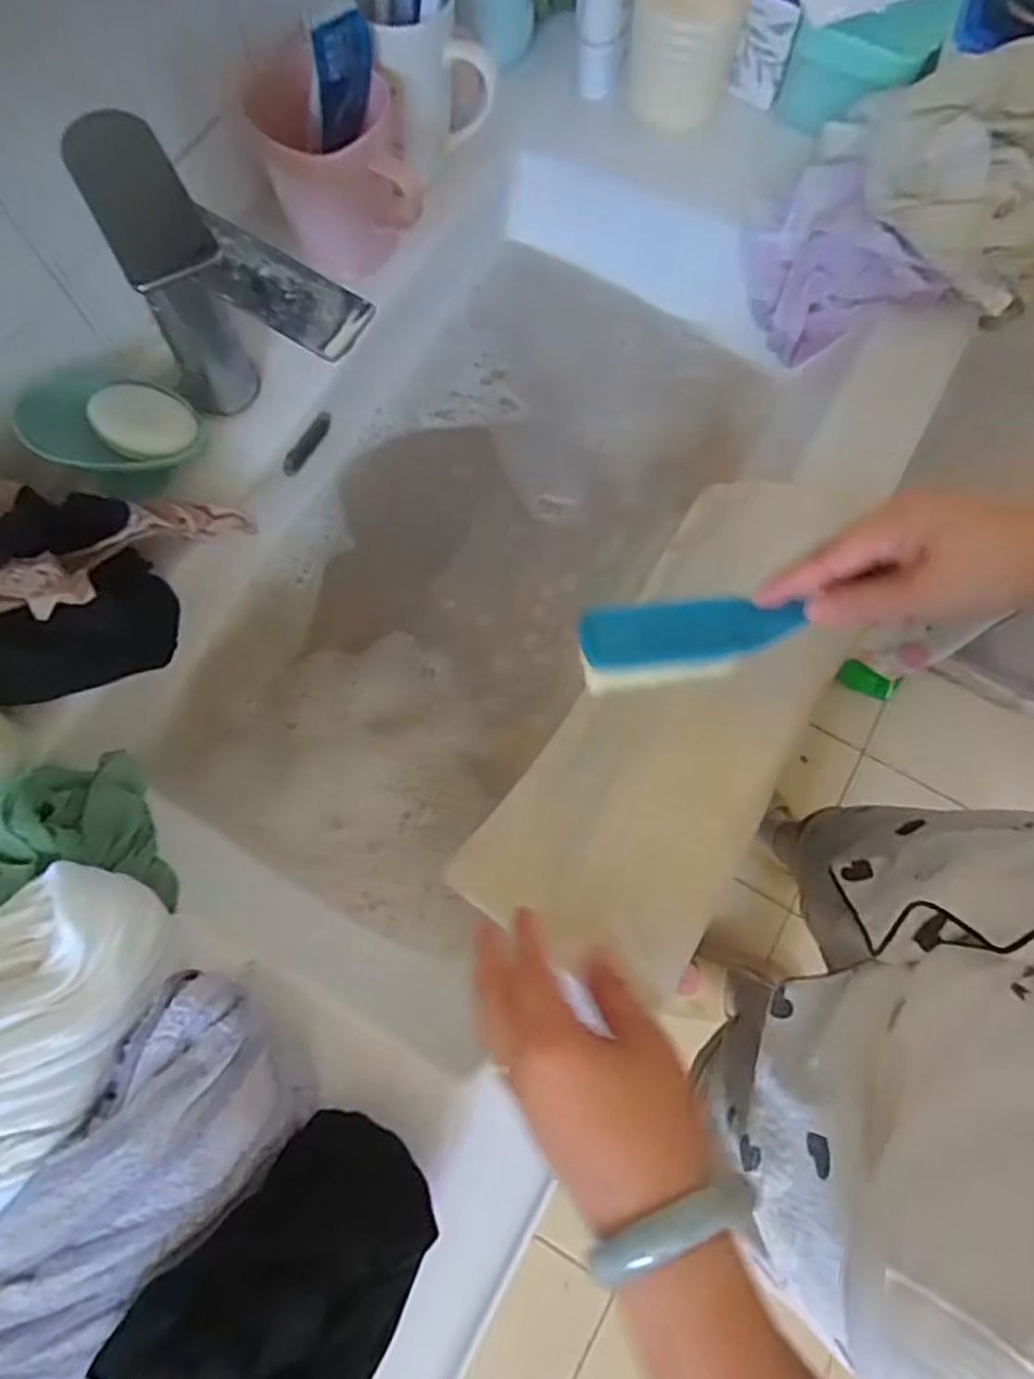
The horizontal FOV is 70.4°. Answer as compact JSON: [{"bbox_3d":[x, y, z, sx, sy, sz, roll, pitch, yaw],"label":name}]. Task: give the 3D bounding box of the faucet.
[{"bbox_3d":[-0.160,-0.199,0.420,0.133,0.176,0.069,30,76,8],"label":"faucet"}]

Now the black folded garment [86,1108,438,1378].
[{"bbox_3d":[-0.107,0.271,0.305,0.099,0.059,0.164,27,76,7],"label":"black folded garment"}]

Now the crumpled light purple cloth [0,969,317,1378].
[{"bbox_3d":[-0.174,0.225,0.322,0.082,0.049,0.182,35,77,9],"label":"crumpled light purple cloth"}]

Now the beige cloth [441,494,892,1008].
[{"bbox_3d":[0.108,0.013,0.472,0.141,0.031,0.335,27,77,25],"label":"beige cloth"}]

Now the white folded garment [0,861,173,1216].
[{"bbox_3d":[-0.233,0.151,0.333,0.107,0.095,0.136,30,76,8],"label":"white folded garment"}]

